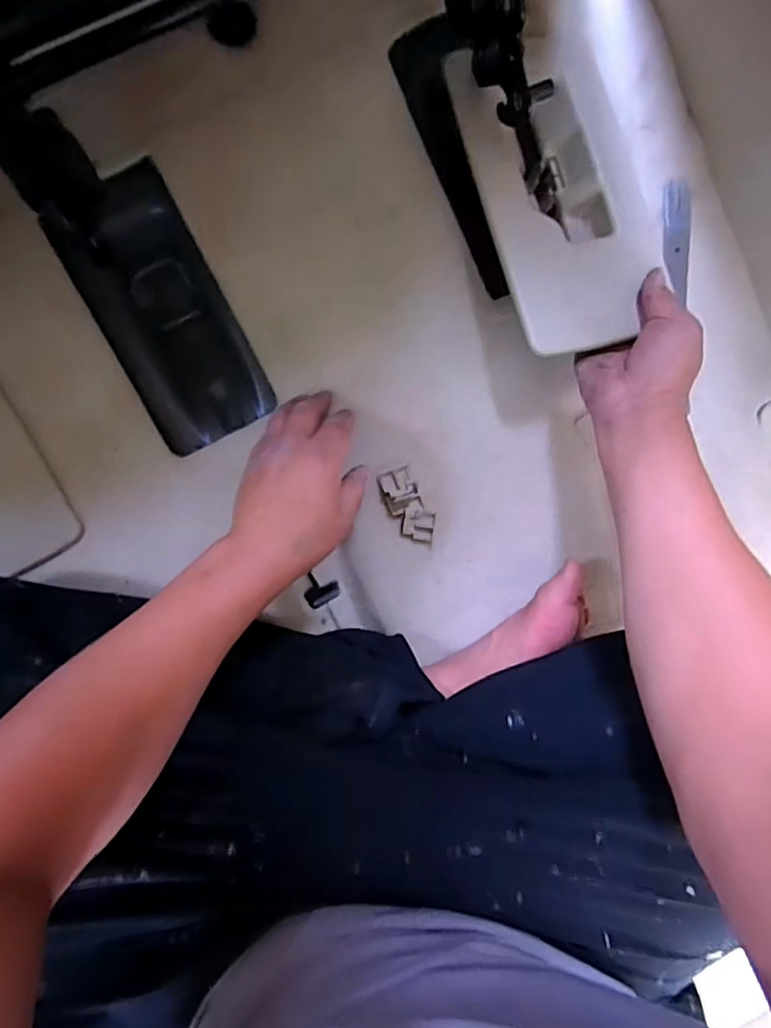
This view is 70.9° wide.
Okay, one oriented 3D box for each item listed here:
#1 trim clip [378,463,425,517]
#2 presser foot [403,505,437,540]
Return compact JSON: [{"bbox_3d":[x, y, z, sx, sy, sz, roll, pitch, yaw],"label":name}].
[{"bbox_3d":[0.014,-0.020,0.496,0.031,0.015,0.042,-19,98,-3],"label":"trim clip"},{"bbox_3d":[0.032,0.009,0.505,0.029,0.009,0.030,5,96,-6],"label":"presser foot"}]

